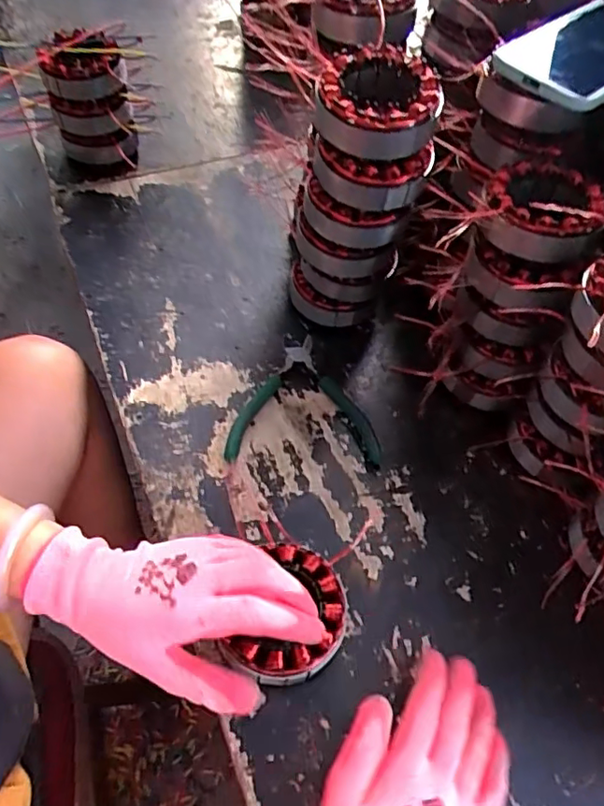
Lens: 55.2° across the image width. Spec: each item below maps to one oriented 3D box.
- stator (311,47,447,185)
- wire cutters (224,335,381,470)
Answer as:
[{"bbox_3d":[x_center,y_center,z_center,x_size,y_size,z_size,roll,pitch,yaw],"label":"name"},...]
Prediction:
[{"bbox_3d":[0.054,-0.213,0.425,0.088,0.052,0.092,3,56,0],"label":"stator"},{"bbox_3d":[0.004,-0.004,0.520,0.131,0.007,0.127,3,56,0],"label":"wire cutters"}]

